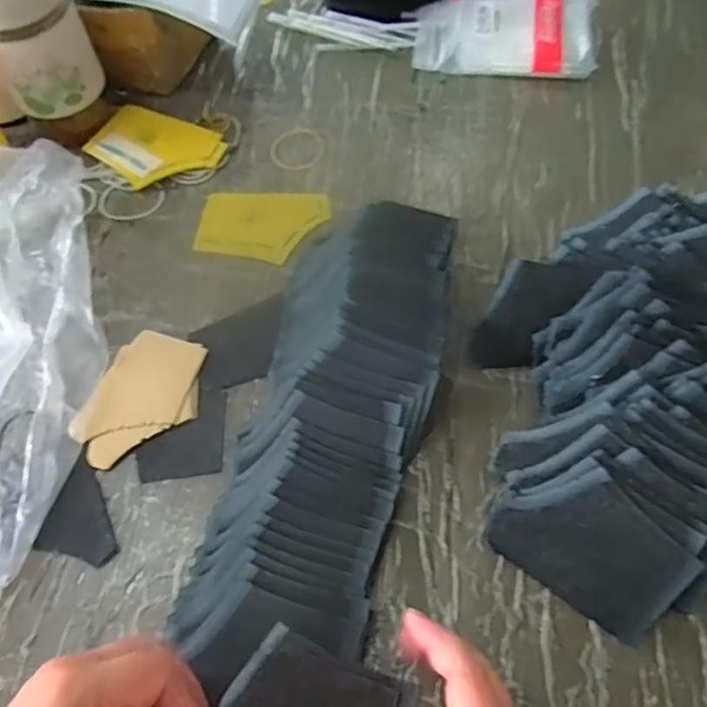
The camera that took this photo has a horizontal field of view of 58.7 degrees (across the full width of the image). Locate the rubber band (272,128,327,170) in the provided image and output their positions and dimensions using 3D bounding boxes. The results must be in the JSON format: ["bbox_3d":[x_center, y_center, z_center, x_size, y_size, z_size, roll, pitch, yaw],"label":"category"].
[{"bbox_3d":[-0.051,-0.187,0.570,0.047,0.004,0.053,26,65,15],"label":"rubber band"}]

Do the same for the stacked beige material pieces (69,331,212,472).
[{"bbox_3d":[-0.146,0.032,0.442,0.069,0.008,0.102,18,62,6],"label":"stacked beige material pieces"}]

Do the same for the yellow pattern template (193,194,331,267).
[{"bbox_3d":[-0.076,-0.108,0.527,0.104,0.004,0.067,5,65,4],"label":"yellow pattern template"}]

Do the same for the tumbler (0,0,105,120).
[{"bbox_3d":[-0.264,-0.261,0.519,0.078,0.149,0.072,-1,61,1],"label":"tumbler"}]

